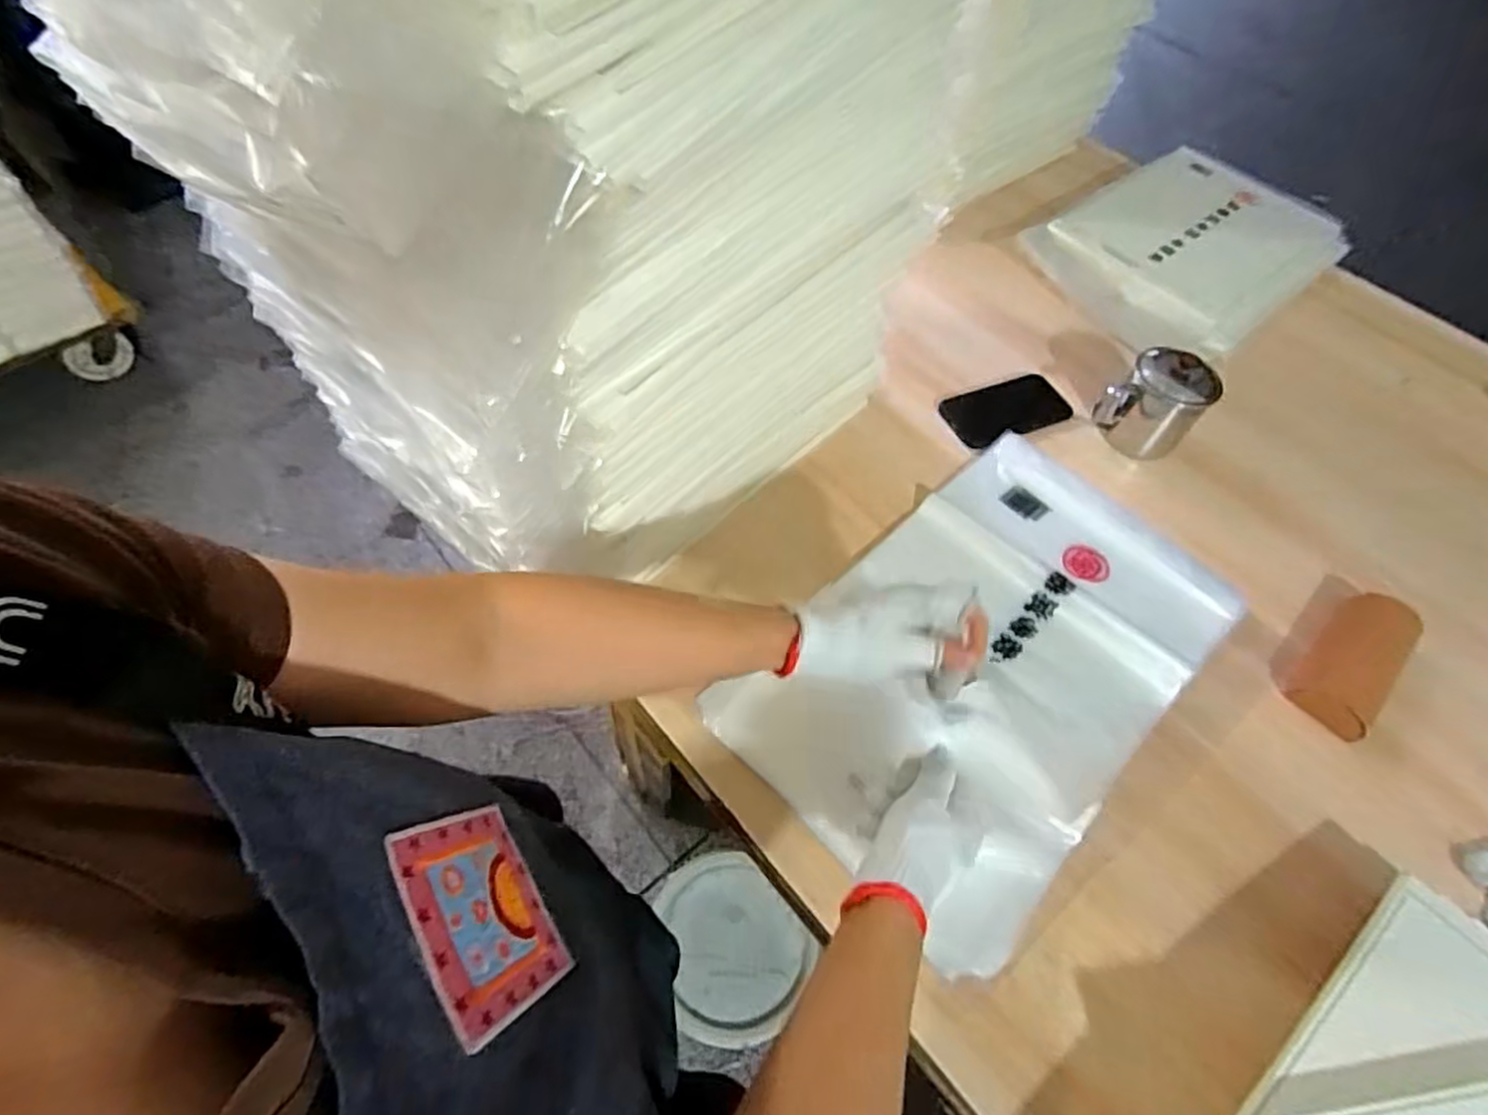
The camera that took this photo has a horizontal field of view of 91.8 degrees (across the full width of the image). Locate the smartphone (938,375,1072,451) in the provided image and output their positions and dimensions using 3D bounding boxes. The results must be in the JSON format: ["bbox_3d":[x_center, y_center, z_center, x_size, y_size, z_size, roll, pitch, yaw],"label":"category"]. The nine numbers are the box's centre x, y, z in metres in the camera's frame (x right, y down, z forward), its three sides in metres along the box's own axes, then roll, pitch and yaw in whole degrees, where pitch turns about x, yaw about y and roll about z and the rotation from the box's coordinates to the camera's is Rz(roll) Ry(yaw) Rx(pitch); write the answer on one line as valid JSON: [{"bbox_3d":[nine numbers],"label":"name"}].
[{"bbox_3d":[0.305,-0.177,0.847,0.152,0.006,0.085,-19,60,-16],"label":"smartphone"}]

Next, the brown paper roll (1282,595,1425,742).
[{"bbox_3d":[0.565,0.090,0.669,0.067,0.038,0.163,38,62,19],"label":"brown paper roll"}]

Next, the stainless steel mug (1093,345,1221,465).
[{"bbox_3d":[0.453,-0.170,0.797,0.080,0.090,0.088,-28,63,-21],"label":"stainless steel mug"}]

